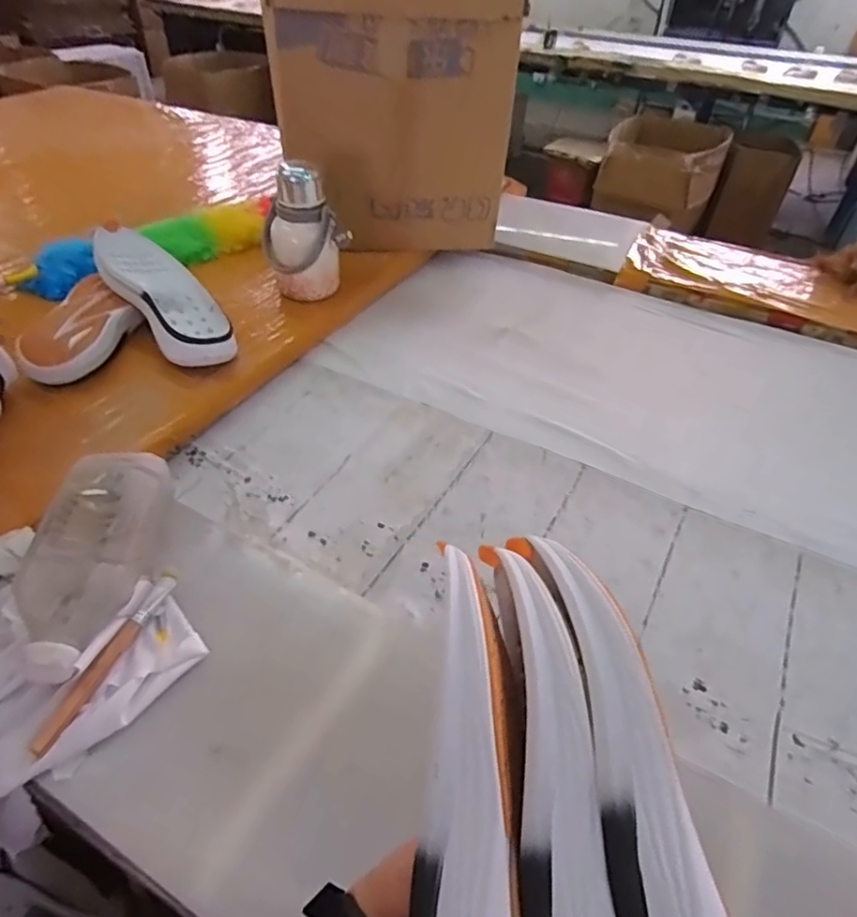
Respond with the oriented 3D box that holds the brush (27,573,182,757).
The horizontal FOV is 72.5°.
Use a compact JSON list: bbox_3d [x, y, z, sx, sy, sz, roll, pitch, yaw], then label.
[{"bbox_3d":[-0.261,0.159,0.485,0.017,0.010,0.167,13,44,11],"label":"brush"}]

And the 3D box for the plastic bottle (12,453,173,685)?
[{"bbox_3d":[-0.300,0.088,0.519,0.096,0.064,0.216,-3,43,-6],"label":"plastic bottle"}]

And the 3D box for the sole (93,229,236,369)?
[{"bbox_3d":[-0.372,-0.234,0.818,0.104,0.037,0.295,-31,67,-30],"label":"sole"}]

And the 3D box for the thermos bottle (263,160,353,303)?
[{"bbox_3d":[-0.190,-0.338,0.907,0.124,0.201,0.083,-7,44,-11],"label":"thermos bottle"}]

